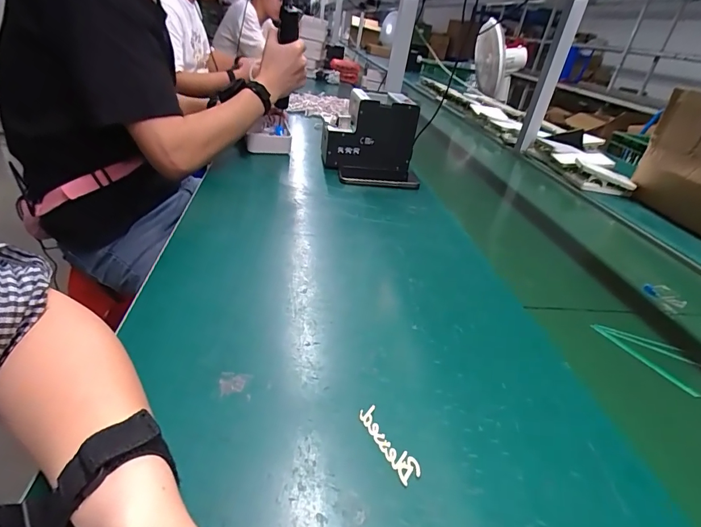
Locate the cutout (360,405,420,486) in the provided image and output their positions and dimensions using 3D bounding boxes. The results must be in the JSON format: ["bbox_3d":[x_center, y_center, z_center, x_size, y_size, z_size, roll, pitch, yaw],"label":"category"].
[{"bbox_3d":[0.029,0.136,0.306,0.017,0.004,0.063,-13,36,-29],"label":"cutout"}]

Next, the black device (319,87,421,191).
[{"bbox_3d":[0.043,-0.252,0.820,0.188,0.140,0.176,-2,32,-14],"label":"black device"}]

